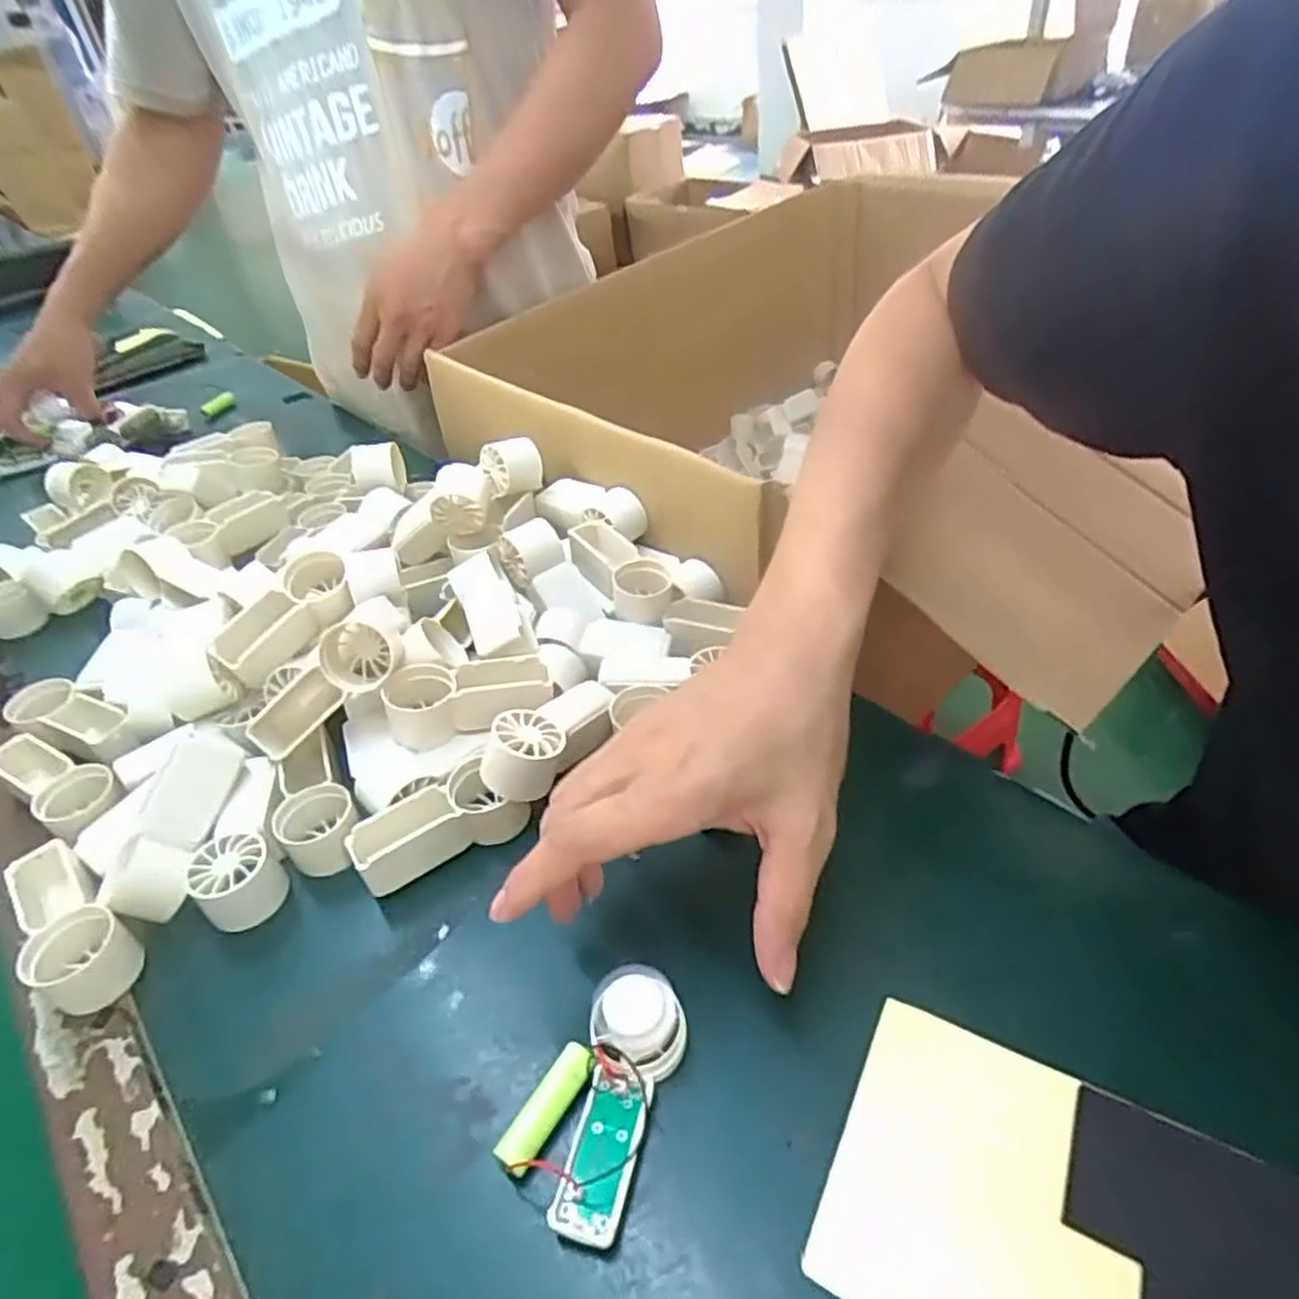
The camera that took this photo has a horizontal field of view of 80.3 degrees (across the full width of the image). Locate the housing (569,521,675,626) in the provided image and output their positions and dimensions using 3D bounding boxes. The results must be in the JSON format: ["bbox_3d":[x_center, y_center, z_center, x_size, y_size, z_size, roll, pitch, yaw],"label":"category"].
[{"bbox_3d":[-0.016,-0.054,0.523,0.048,0.025,0.092,-29,58,-24],"label":"housing"}]

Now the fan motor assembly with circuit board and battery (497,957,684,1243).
[{"bbox_3d":[-0.021,0.172,0.301,0.049,0.037,0.086,13,44,22],"label":"fan motor assembly with circuit board and battery"}]

